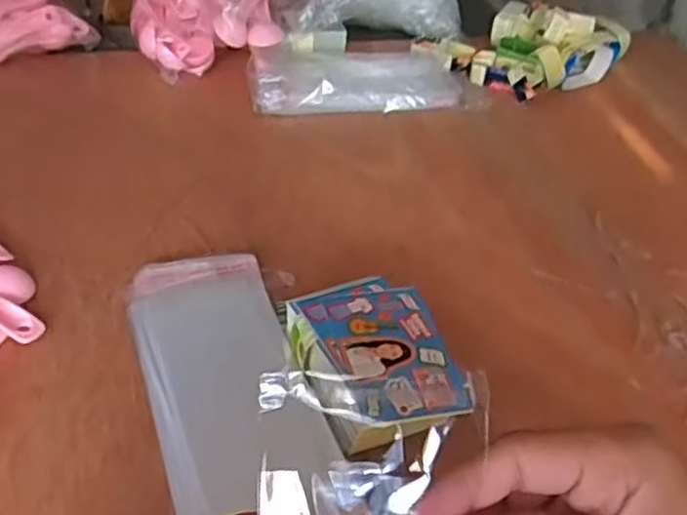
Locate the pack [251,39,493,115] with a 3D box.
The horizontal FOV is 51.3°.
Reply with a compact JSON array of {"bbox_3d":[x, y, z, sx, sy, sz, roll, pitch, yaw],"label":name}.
[{"bbox_3d":[0.026,-0.176,0.698,0.224,0.028,0.115,1,38,-6],"label":"pack"}]

